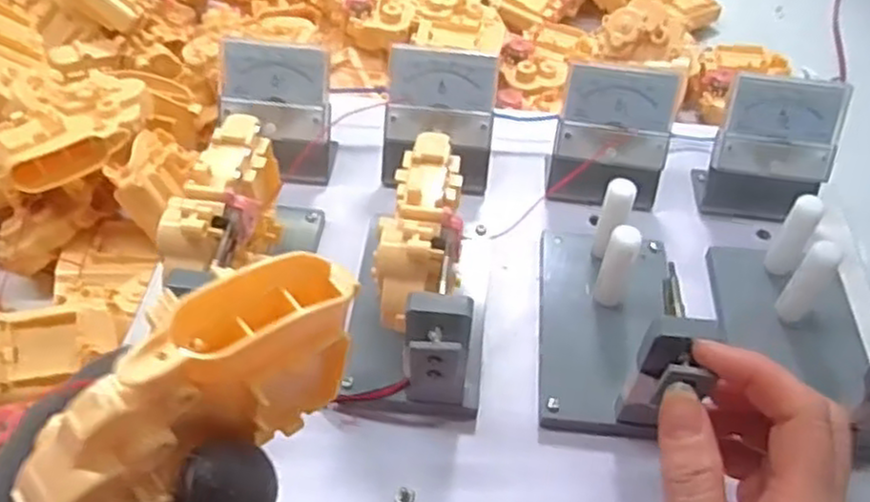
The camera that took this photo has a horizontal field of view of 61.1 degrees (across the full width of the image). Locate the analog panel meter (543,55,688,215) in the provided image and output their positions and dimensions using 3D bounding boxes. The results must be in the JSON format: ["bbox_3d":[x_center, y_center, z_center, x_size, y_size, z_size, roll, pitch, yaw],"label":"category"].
[{"bbox_3d":[0.103,-0.062,0.432,0.065,0.078,0.044,9,50,5],"label":"analog panel meter"}]

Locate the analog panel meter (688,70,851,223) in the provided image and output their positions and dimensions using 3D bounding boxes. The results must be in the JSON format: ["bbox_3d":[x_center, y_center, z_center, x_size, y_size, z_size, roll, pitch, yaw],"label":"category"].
[{"bbox_3d":[0.195,-0.056,0.427,0.063,0.073,0.047,13,51,9],"label":"analog panel meter"}]

